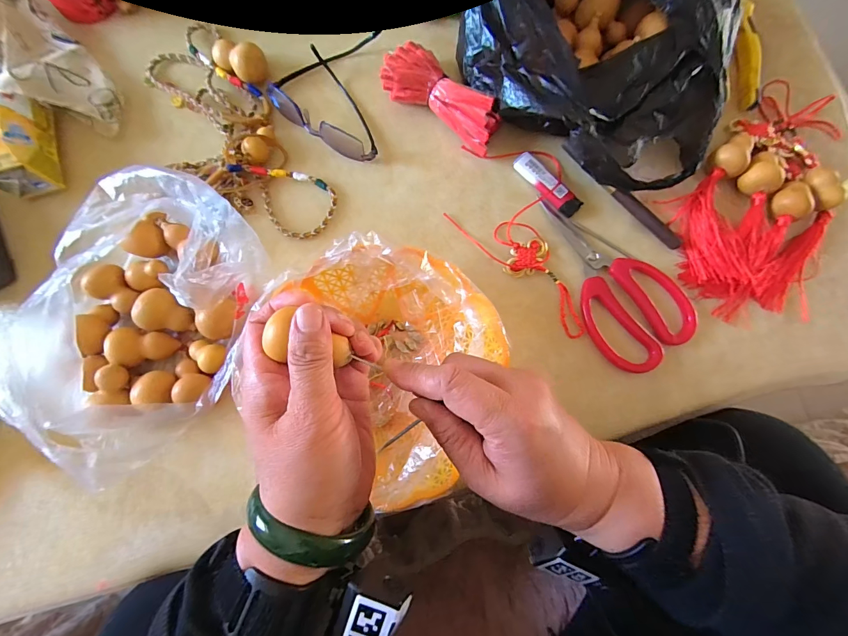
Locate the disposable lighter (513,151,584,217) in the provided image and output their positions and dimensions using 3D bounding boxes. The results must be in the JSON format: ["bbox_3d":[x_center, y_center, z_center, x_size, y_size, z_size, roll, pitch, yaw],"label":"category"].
[{"bbox_3d":[0.125,-0.136,0.377,0.024,0.012,0.079,-43,83,-8],"label":"disposable lighter"}]

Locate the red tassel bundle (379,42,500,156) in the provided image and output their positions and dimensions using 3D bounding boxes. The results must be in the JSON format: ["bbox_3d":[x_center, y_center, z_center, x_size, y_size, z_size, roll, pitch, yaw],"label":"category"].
[{"bbox_3d":[0.017,-0.222,0.378,0.135,0.039,0.049,36,81,5],"label":"red tassel bundle"}]

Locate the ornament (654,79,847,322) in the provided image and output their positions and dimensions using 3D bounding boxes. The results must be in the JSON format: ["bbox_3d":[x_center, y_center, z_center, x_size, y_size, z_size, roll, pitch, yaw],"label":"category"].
[{"bbox_3d":[0.351,-0.121,0.371,0.148,0.031,0.251,41,81,6],"label":"ornament"}]

